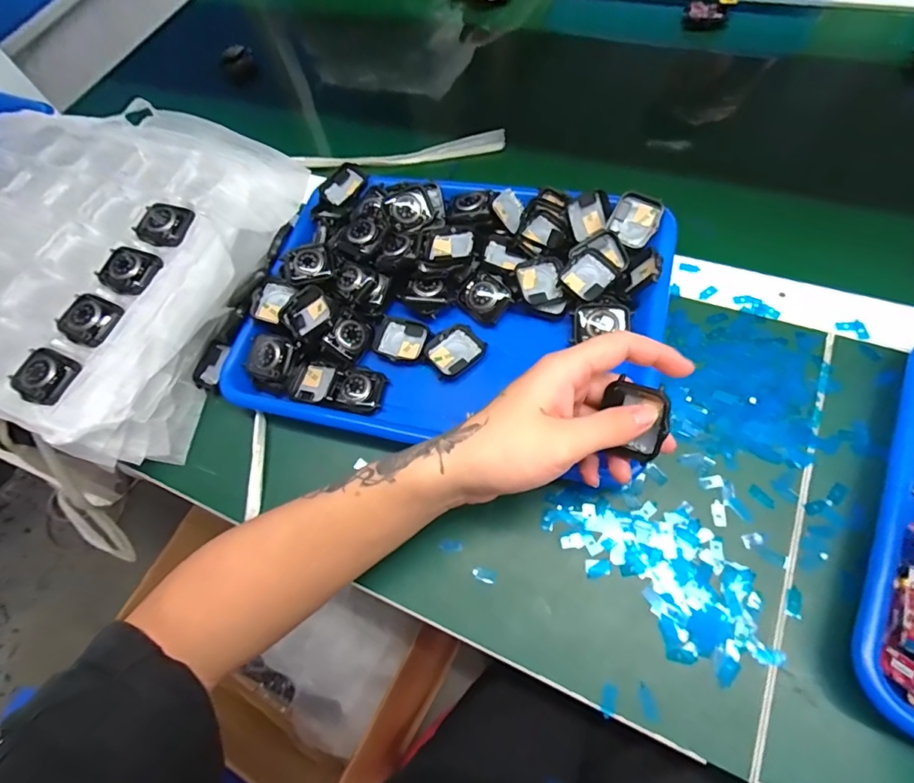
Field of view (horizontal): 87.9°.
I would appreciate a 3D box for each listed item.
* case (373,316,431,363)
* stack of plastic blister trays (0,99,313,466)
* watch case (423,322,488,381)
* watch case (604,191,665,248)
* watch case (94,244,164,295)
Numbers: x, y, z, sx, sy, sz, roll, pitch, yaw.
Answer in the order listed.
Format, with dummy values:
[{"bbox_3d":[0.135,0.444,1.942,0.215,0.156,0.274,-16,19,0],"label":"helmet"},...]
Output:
[{"bbox_3d":[-0.046,-0.044,0.403,0.045,0.013,0.040,13,68,15],"label":"case"},{"bbox_3d":[-0.385,-0.134,0.454,0.411,0.073,0.310,15,68,16],"label":"stack of plastic blister trays"},{"bbox_3d":[-0.001,-0.032,0.387,0.045,0.008,0.037,-38,65,-9],"label":"watch case"},{"bbox_3d":[0.148,-0.143,0.394,0.037,0.013,0.042,31,103,15],"label":"watch case"},{"bbox_3d":[-0.273,-0.101,0.393,0.053,0.008,0.041,24,71,19],"label":"watch case"}]

